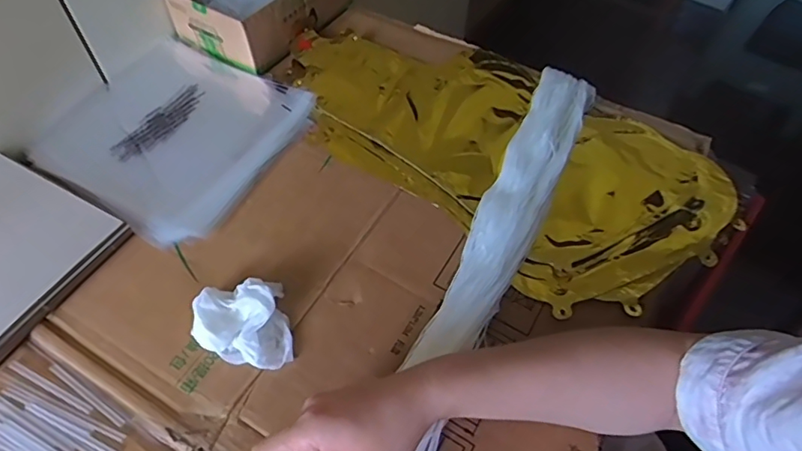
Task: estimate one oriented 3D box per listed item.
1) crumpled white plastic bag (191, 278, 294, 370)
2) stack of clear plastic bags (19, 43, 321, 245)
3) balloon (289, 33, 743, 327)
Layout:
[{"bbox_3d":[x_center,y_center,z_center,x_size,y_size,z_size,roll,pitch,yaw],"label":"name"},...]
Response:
[{"bbox_3d":[-0.124,0.078,0.422,0.068,0.031,0.070,-12,58,-9],"label":"crumpled white plastic bag"},{"bbox_3d":[-0.232,-0.100,0.560,0.230,0.011,0.220,26,59,17],"label":"stack of clear plastic bags"},{"bbox_3d":[0.097,-0.095,0.573,0.463,0.035,0.255,37,63,21],"label":"balloon"}]

